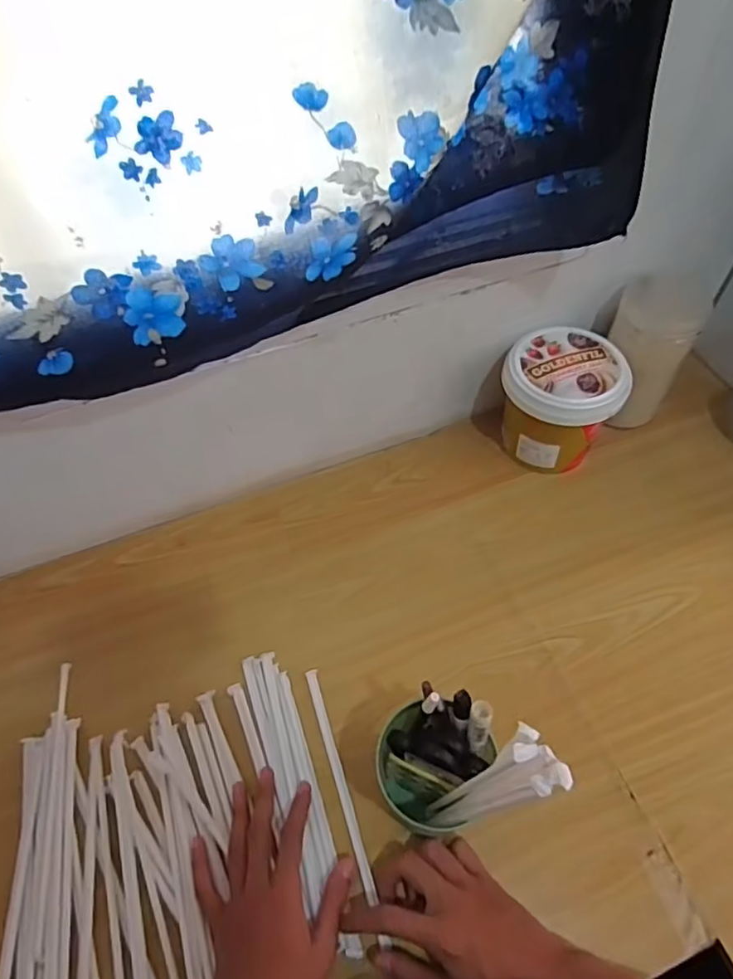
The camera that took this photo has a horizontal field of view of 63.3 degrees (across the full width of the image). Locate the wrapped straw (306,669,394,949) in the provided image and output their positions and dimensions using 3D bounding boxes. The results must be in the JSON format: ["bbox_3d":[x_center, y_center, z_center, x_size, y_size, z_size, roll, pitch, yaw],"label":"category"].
[{"bbox_3d":[-0.021,0.267,0.530,0.010,0.004,0.220,-16,57,-8],"label":"wrapped straw"}]

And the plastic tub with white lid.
[{"bbox_3d":[0.220,-0.097,0.690,0.124,0.126,0.119,-1,55,2],"label":"plastic tub with white lid"}]

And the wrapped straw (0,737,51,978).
[{"bbox_3d":[-0.284,0.331,0.487,0.014,0.005,0.239,-7,55,-3],"label":"wrapped straw"}]

